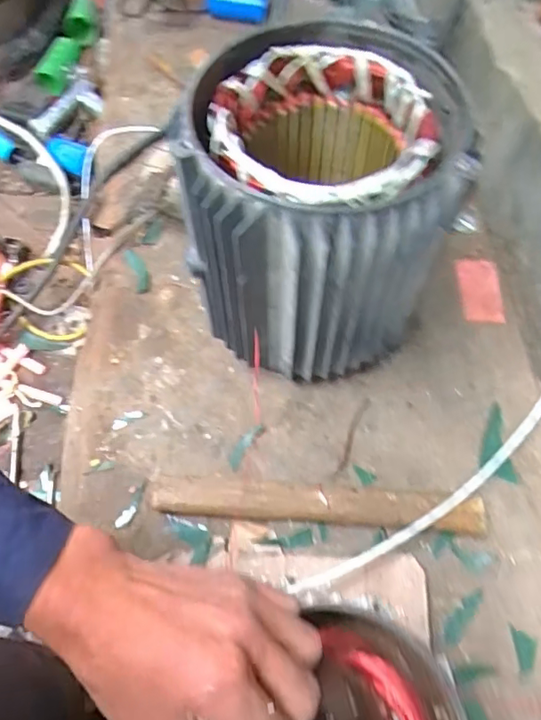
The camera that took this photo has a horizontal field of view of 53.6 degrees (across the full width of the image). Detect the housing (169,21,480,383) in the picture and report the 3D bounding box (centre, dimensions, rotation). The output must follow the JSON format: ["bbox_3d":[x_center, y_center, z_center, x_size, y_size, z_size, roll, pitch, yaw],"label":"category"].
[{"bbox_3d":[0.042,-0.133,0.529,0.232,0.263,0.227,8,62,2],"label":"housing"}]

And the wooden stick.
[{"bbox_3d":[0.046,0.141,0.521,0.314,0.027,0.035,4,62,-1],"label":"wooden stick"}]

